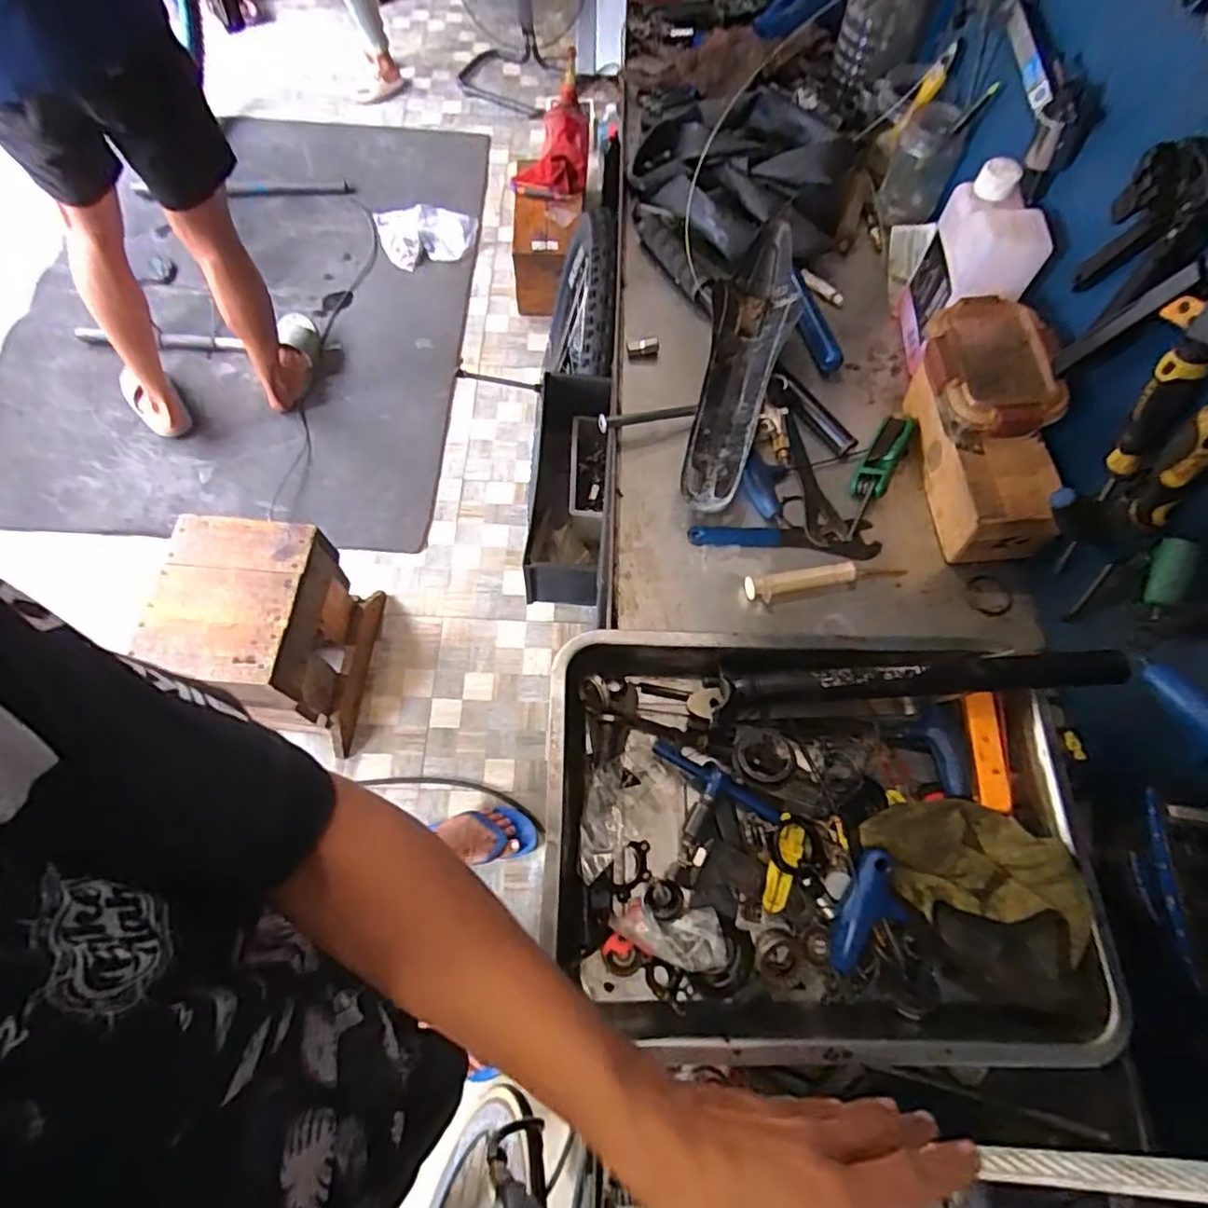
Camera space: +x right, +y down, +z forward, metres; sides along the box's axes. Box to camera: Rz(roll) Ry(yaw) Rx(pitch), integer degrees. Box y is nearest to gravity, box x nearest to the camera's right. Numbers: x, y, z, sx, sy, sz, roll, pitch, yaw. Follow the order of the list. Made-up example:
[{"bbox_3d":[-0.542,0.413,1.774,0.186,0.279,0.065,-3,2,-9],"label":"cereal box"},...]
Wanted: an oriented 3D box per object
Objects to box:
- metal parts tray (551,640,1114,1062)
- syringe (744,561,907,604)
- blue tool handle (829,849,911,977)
[{"bbox_3d":[0.159,0.167,0.473,0.387,0.065,0.281,2,67,-1],"label":"metal parts tray"},{"bbox_3d":[0.221,-0.028,0.632,0.162,0.015,0.024,-10,67,-7],"label":"syringe"},{"bbox_3d":[0.191,0.225,0.454,0.041,0.022,0.084,29,69,10],"label":"blue tool handle"}]

